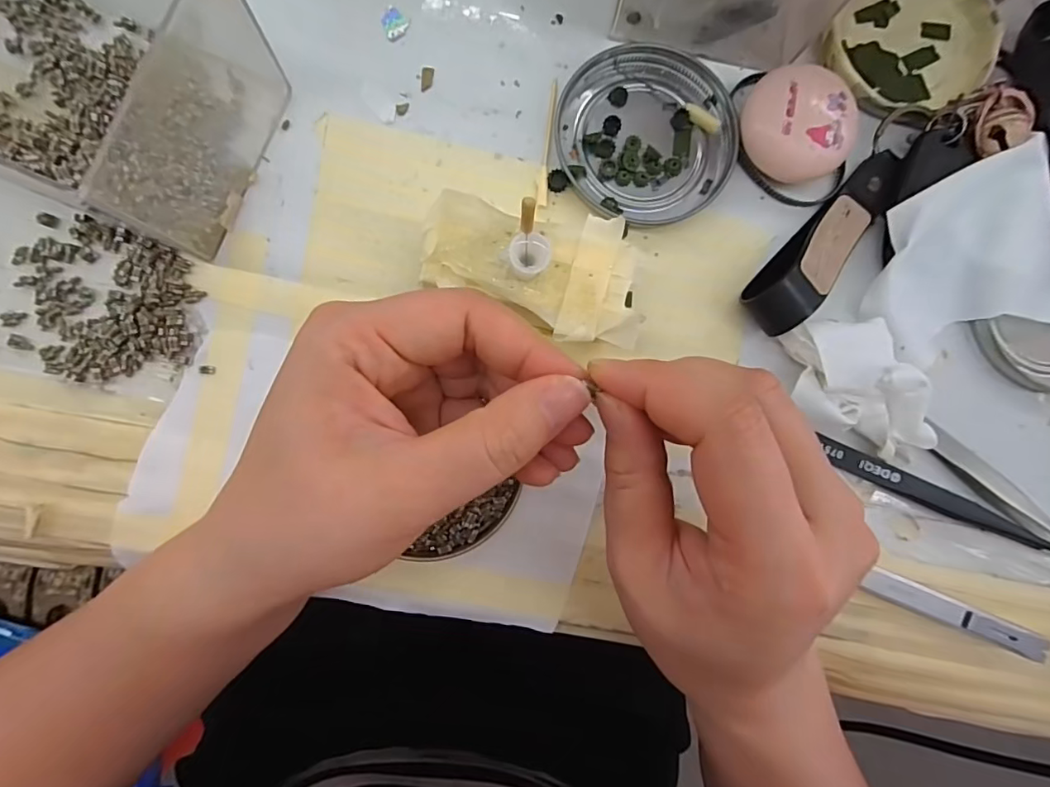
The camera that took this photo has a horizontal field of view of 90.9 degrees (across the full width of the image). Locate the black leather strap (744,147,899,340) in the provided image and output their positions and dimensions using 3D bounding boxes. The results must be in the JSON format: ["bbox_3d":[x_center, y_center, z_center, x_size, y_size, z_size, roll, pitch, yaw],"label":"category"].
[{"bbox_3d":[0.134,-0.067,0.223,0.102,0.027,0.024,-44,90,-4],"label":"black leather strap"}]

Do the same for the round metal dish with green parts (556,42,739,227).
[{"bbox_3d":[0.054,-0.115,0.230,0.075,0.009,0.075,0,87,-3],"label":"round metal dish with green parts"}]

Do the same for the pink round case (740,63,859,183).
[{"bbox_3d":[0.117,-0.115,0.225,0.043,0.023,0.048,-32,89,-4],"label":"pink round case"}]

